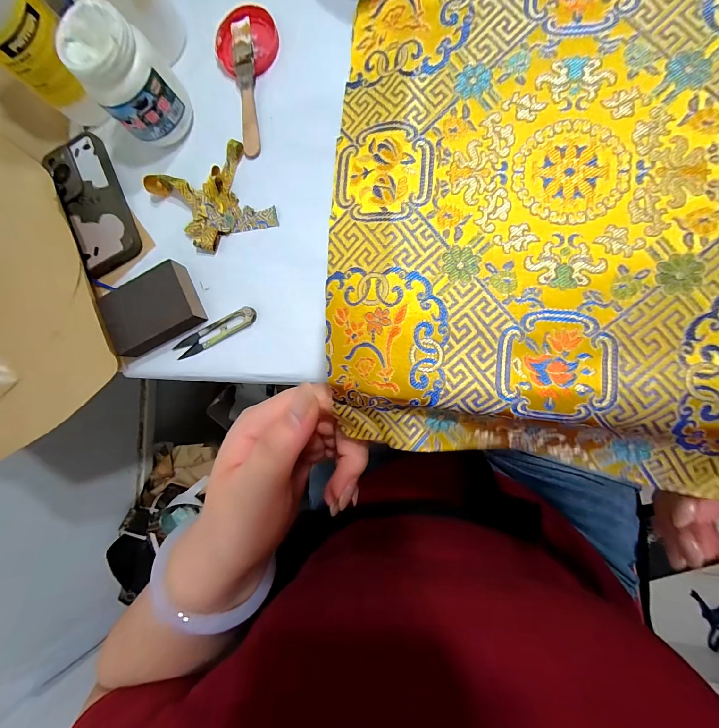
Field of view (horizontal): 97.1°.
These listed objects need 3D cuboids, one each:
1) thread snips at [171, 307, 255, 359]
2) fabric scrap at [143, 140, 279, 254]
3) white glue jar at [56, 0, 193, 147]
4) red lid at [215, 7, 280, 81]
[{"bbox_3d":[-0.157,-0.034,0.344,0.102,0.013,0.020,-26,83,7],"label":"thread snips"},{"bbox_3d":[-0.162,-0.178,0.345,0.117,0.020,0.100,-22,84,8],"label":"fabric scrap"},{"bbox_3d":[-0.226,-0.283,0.321,0.071,0.094,0.066,0,87,9],"label":"white glue jar"},{"bbox_3d":[-0.123,-0.357,0.351,0.068,0.017,0.066,0,87,9],"label":"red lid"}]

